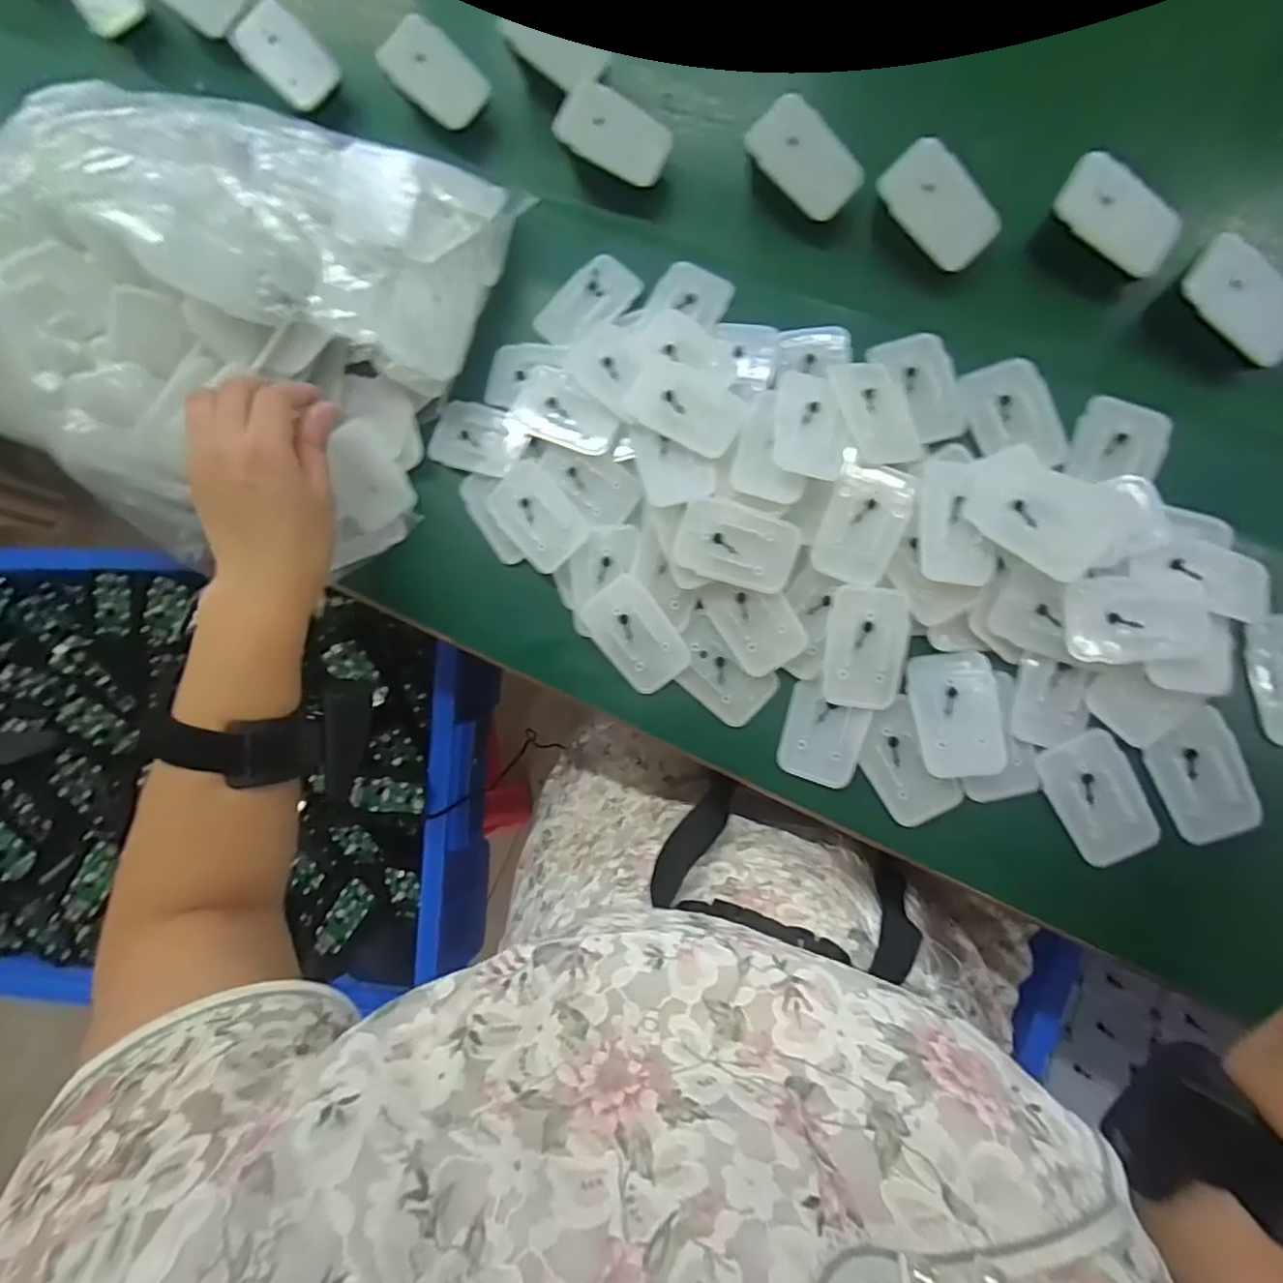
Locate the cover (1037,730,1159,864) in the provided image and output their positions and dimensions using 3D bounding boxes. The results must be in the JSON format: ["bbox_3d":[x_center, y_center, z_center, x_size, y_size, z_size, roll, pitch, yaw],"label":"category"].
[{"bbox_3d":[0.257,0.088,0.345,0.046,0.006,0.069,-26,81,4],"label":"cover"}]

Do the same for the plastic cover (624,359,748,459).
[{"bbox_3d":[0.027,-0.143,0.368,0.069,0.004,0.044,32,89,10],"label":"plastic cover"}]

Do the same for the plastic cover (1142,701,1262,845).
[{"bbox_3d":[0.311,0.075,0.338,0.046,0.007,0.068,-20,82,5],"label":"plastic cover"}]

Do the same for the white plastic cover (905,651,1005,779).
[{"bbox_3d":[0.181,0.041,0.349,0.046,0.004,0.069,-6,83,7],"label":"white plastic cover"}]

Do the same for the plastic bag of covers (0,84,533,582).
[{"bbox_3d":[-0.263,-0.203,0.369,0.279,0.128,0.271,21,87,9],"label":"plastic bag of covers"}]

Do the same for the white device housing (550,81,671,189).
[{"bbox_3d":[-0.017,-0.335,0.403,0.073,0.008,0.053,23,85,-8],"label":"white device housing"}]

